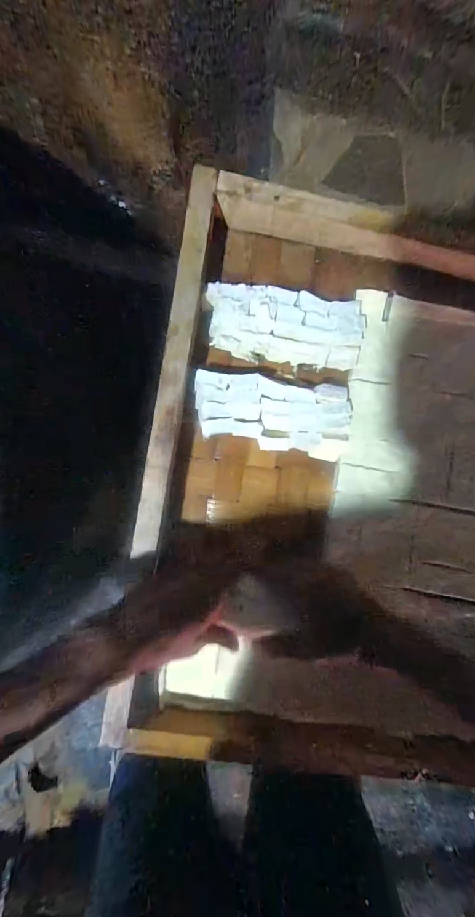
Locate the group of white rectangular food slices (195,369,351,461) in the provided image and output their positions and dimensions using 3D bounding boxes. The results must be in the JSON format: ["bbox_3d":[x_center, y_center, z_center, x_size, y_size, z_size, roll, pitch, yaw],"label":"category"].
[{"bbox_3d":[0.041,-0.048,0.402,0.172,0.037,0.078,6,90,-1],"label":"group of white rectangular food slices"}]

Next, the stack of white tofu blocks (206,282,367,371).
[{"bbox_3d":[0.053,-0.146,0.401,0.177,0.033,0.080,7,90,-1],"label":"stack of white tofu blocks"}]

